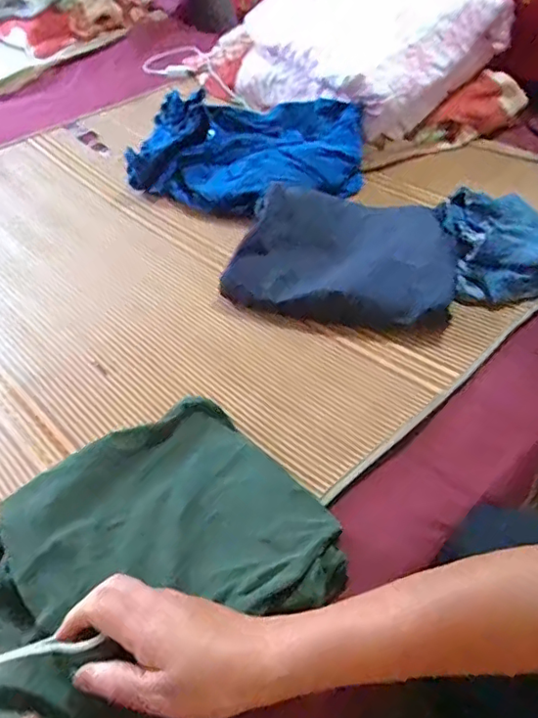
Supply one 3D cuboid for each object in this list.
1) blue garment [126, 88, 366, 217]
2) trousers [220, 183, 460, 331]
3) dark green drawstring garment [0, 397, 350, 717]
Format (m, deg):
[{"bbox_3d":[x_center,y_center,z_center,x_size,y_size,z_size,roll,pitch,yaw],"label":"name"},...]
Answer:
[{"bbox_3d":[-0.039,-0.345,0.957,0.389,0.102,0.247,0,45,4],"label":"blue garment"},{"bbox_3d":[0.104,-0.137,0.767,0.291,0.058,0.189,14,47,17],"label":"trousers"},{"bbox_3d":[-0.196,0.187,0.438,0.488,0.068,0.219,-22,47,-22],"label":"dark green drawstring garment"}]

